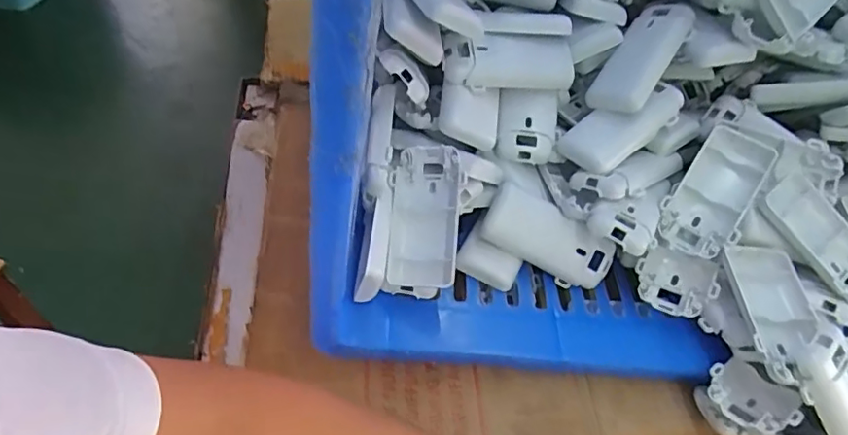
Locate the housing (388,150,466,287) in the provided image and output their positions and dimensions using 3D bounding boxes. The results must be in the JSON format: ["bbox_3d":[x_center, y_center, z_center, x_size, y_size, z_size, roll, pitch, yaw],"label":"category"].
[{"bbox_3d":[0.001,-0.002,0.374,0.044,0.024,0.093,4,74,-3],"label":"housing"}]

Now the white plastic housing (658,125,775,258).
[{"bbox_3d":[0.206,-0.018,0.403,0.049,0.017,0.095,33,85,14],"label":"white plastic housing"}]

